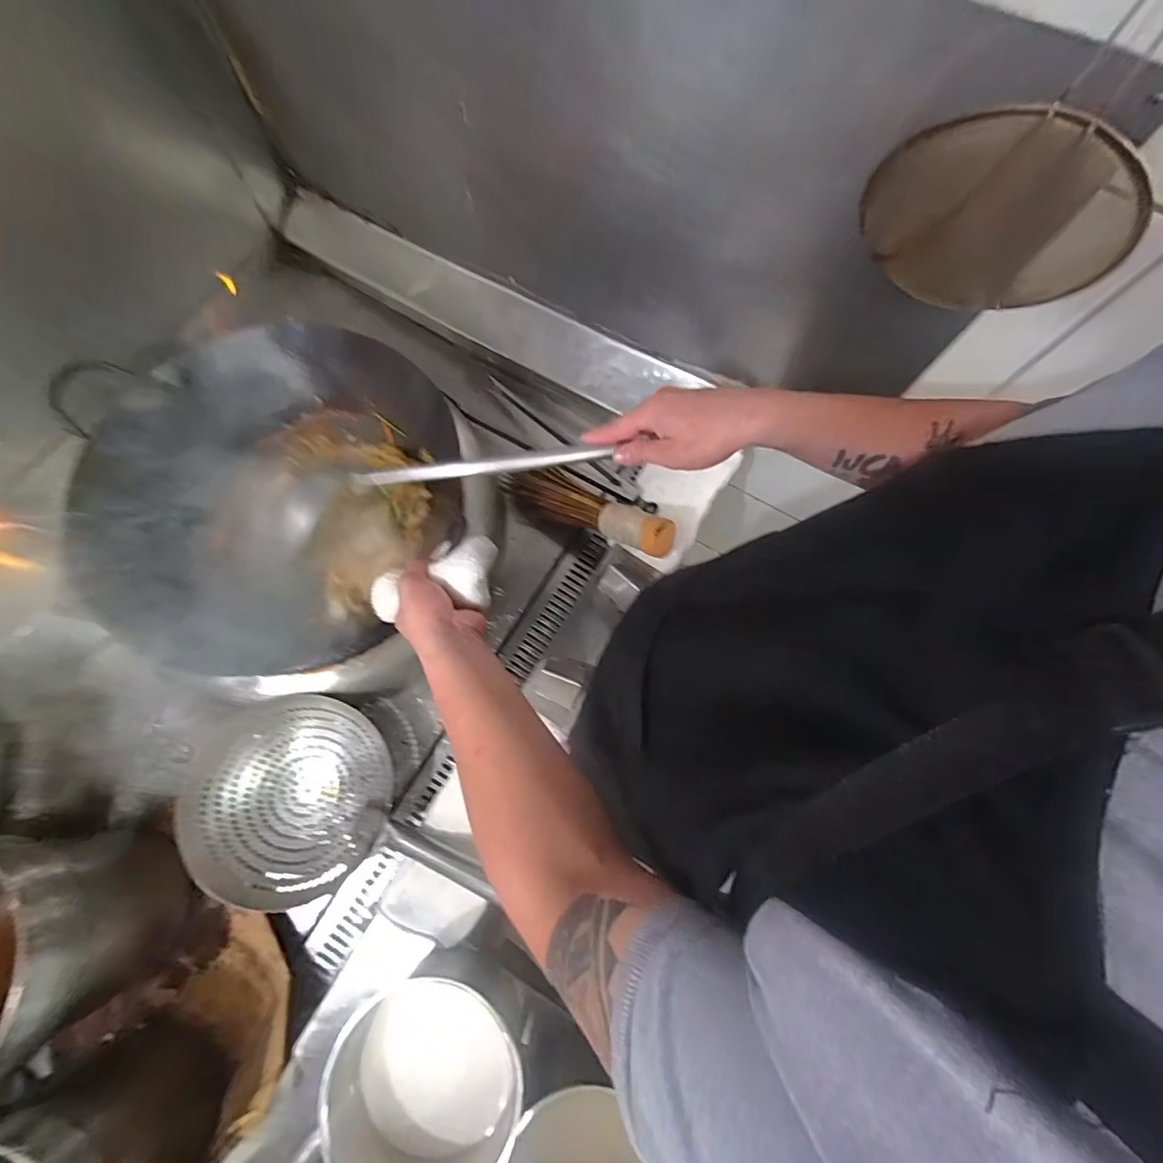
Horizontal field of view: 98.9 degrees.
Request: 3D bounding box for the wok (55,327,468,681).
[{"bbox_3d":[-0.383,-0.127,0.595,0.392,0.141,0.414,0,74,0],"label":"wok"}]

